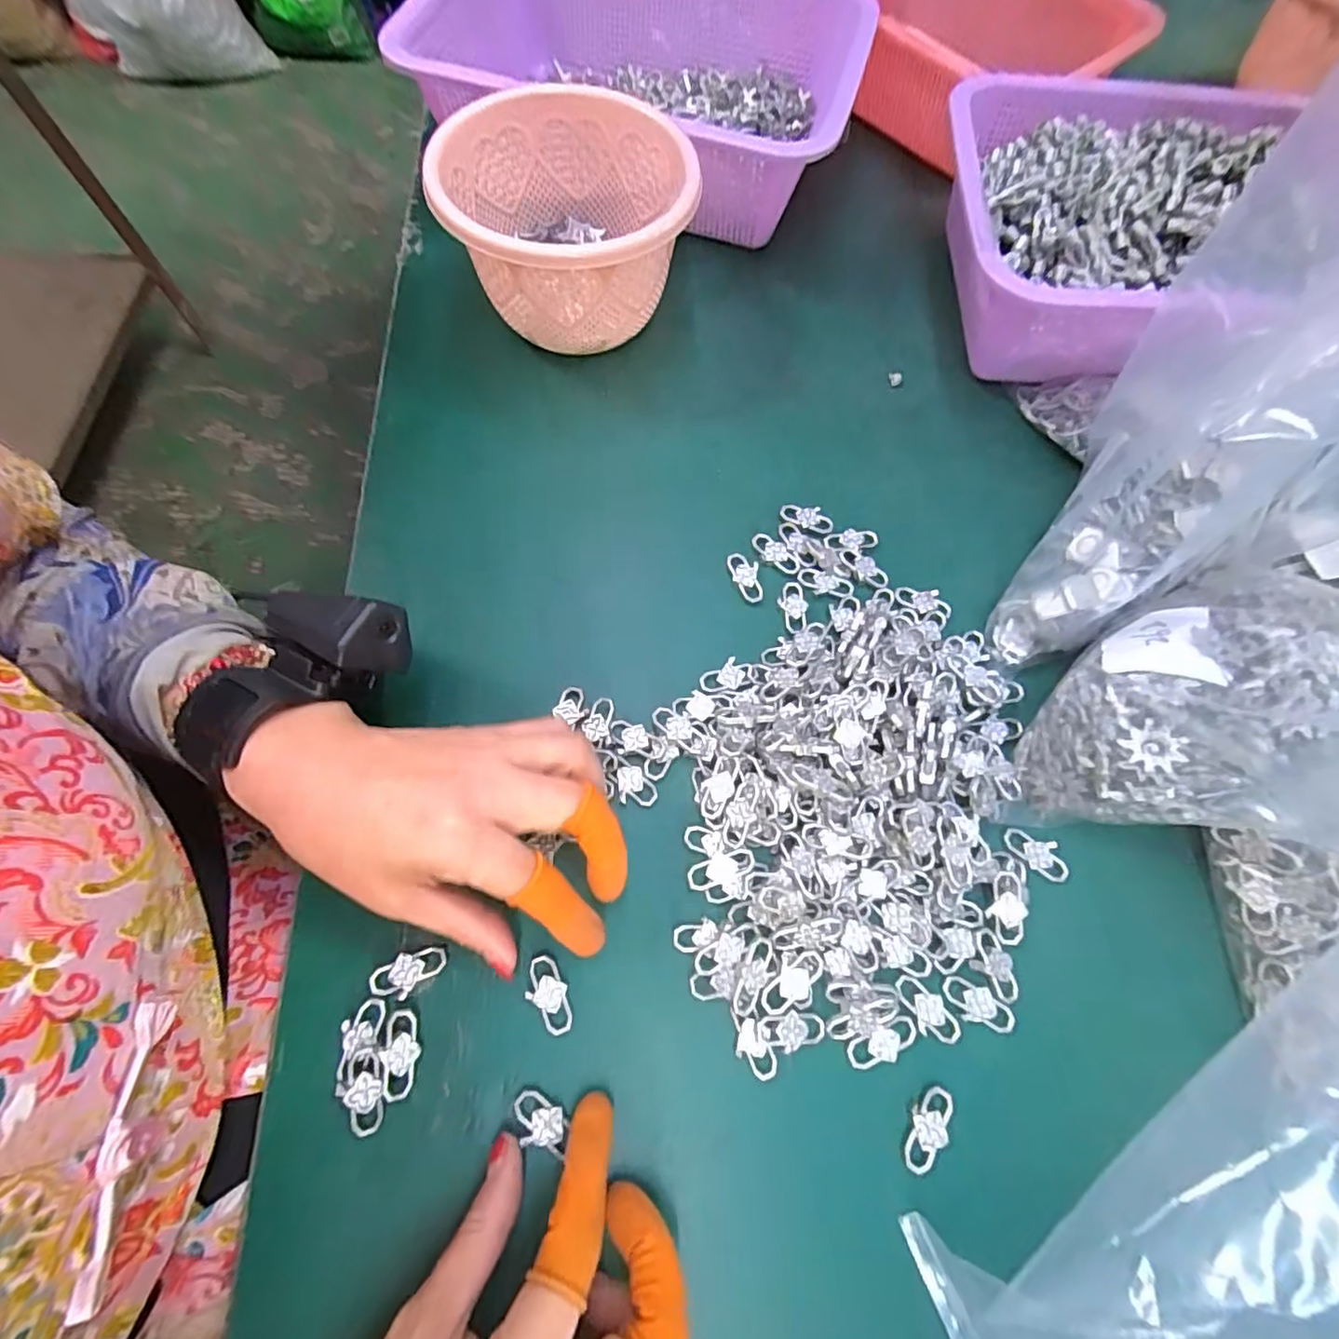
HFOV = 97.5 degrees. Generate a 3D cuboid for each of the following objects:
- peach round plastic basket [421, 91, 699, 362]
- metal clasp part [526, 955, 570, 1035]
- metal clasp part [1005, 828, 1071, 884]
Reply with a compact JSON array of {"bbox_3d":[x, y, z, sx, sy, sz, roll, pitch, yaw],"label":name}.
[{"bbox_3d":[-0.059,-0.258,0.361,0.136,0.096,0.137,1,68,-2],"label":"peach round plastic basket"},{"bbox_3d":[-0.052,0.141,0.254,0.015,0.007,0.031,-32,73,-13],"label":"metal clasp part"},{"bbox_3d":[0.178,0.089,0.283,0.031,0.004,0.017,27,70,9],"label":"metal clasp part"}]

